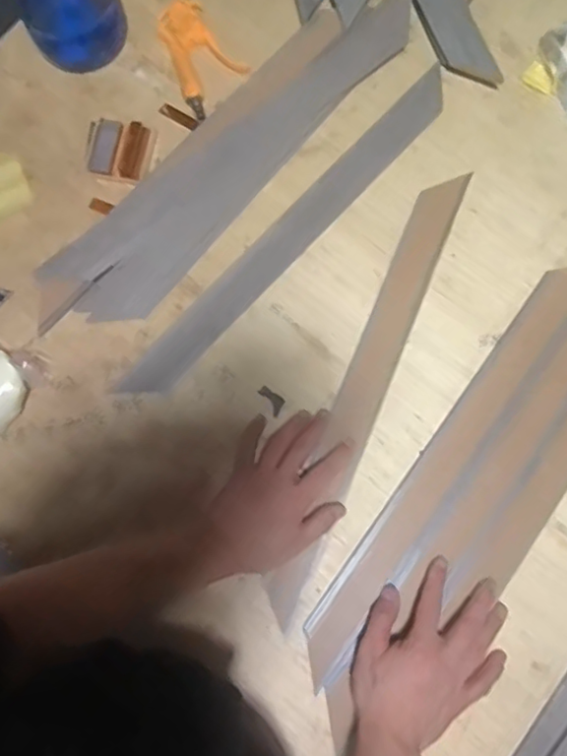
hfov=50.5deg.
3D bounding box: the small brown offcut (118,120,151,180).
[{"bbox_3d":[-0.166,-0.253,0.668,0.025,0.015,0.061,13,79,2],"label":"small brown offcut"}]

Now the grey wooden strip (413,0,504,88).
[{"bbox_3d":[0.183,-0.433,0.694,0.067,0.014,0.222,-17,80,-4],"label":"grey wooden strip"}]

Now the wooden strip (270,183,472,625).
[{"bbox_3d":[0.086,0.004,0.625,0.046,0.014,0.495,22,79,9],"label":"wooden strip"}]

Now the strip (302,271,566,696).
[{"bbox_3d":[0.168,0.075,0.603,0.044,0.009,0.487,35,81,16],"label":"strip"}]

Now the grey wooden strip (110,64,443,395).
[{"bbox_3d":[0.010,-0.157,0.657,0.048,0.006,0.481,43,82,0],"label":"grey wooden strip"}]

